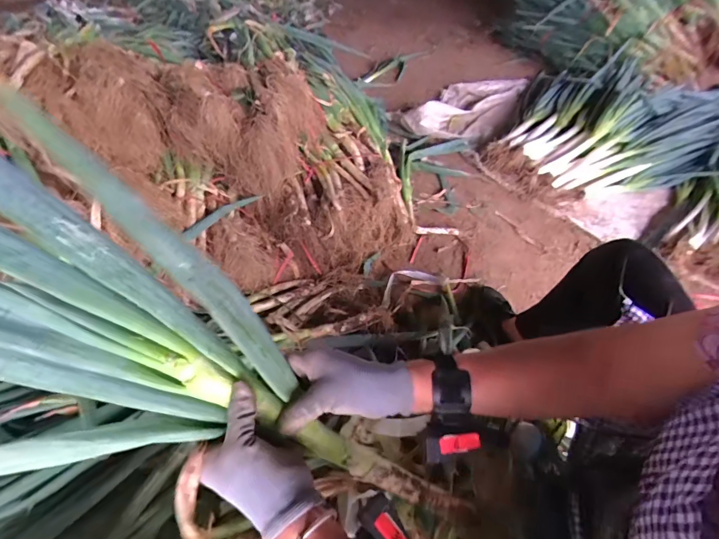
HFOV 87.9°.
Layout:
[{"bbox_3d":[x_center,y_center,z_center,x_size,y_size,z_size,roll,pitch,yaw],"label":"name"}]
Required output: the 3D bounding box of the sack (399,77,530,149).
[{"bbox_3d":[0.510,-0.735,1.677,0.389,0.088,0.705,31,54,25],"label":"sack"}]

